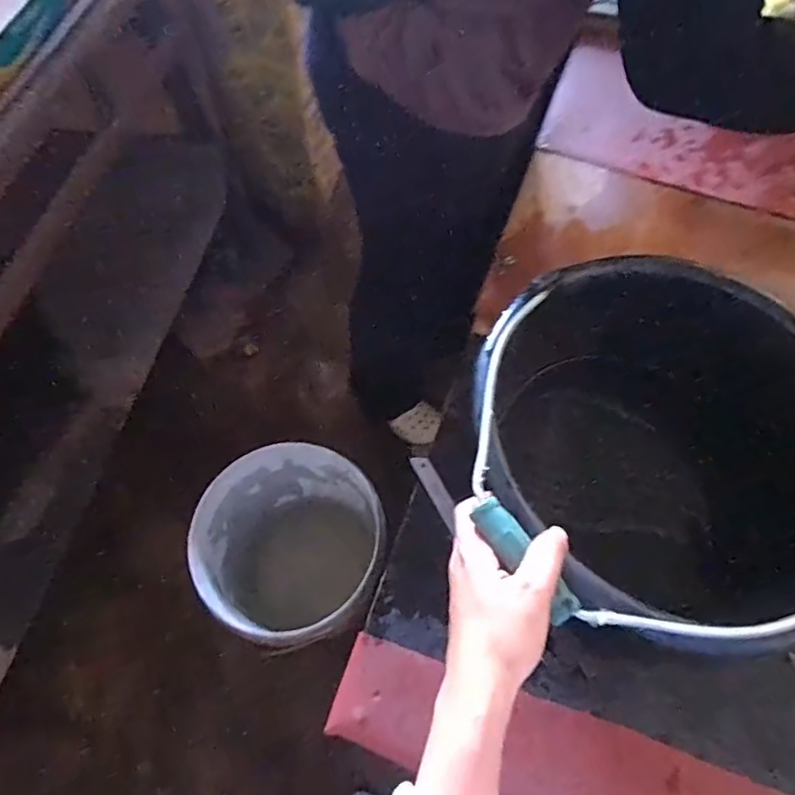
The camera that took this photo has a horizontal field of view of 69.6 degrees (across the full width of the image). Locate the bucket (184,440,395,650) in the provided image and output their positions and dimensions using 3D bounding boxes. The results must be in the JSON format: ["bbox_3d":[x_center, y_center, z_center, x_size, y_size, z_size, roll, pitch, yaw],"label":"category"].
[{"bbox_3d":[-0.193,0.272,1.065,0.290,0.323,0.288,0,66,1],"label":"bucket"}]

